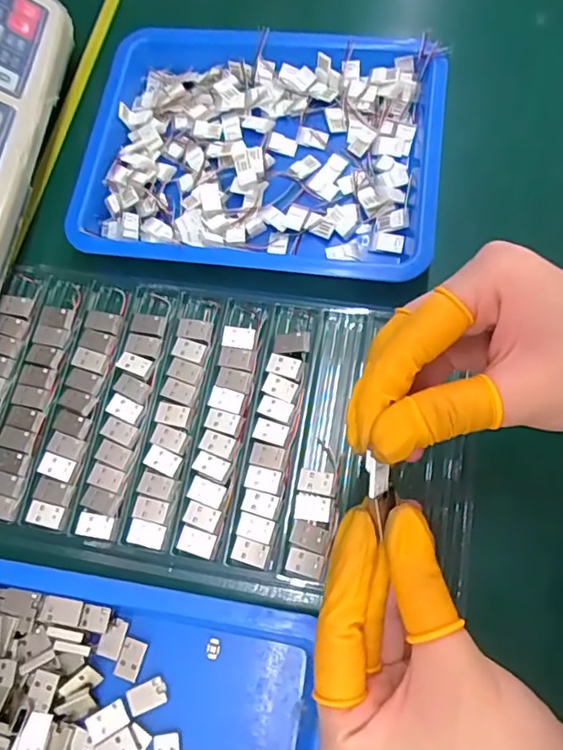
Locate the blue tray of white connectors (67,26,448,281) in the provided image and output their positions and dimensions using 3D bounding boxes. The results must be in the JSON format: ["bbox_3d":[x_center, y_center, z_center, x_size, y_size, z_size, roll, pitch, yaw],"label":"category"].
[{"bbox_3d":[-0.016,-0.141,0.356,0.218,0.030,0.169,7,72,7],"label":"blue tray of white connectors"}]

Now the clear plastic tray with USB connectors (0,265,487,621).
[{"bbox_3d":[-0.038,0.028,0.317,0.288,0.017,0.164,8,72,7],"label":"clear plastic tray with USB connectors"}]

